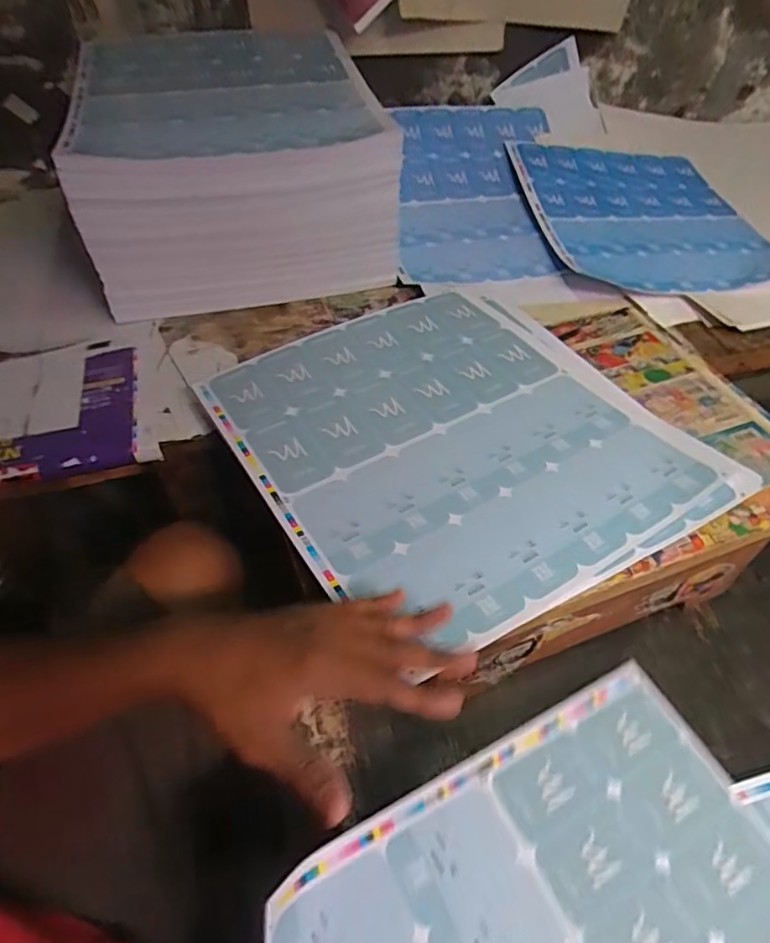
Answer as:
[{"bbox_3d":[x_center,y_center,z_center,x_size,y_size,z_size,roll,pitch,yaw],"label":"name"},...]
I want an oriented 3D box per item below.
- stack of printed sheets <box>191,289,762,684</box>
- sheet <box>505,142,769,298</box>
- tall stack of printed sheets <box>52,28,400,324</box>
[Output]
[{"bbox_3d":[0.065,-0.039,0.572,0.368,0.020,0.391,-24,55,-18],"label":"stack of printed sheets"},{"bbox_3d":[0.389,-0.406,0.894,0.340,0.054,0.418,-11,53,-10],"label":"sheet"},{"bbox_3d":[-0.206,-0.419,0.812,0.359,0.193,0.399,-10,53,-9],"label":"tall stack of printed sheets"}]

